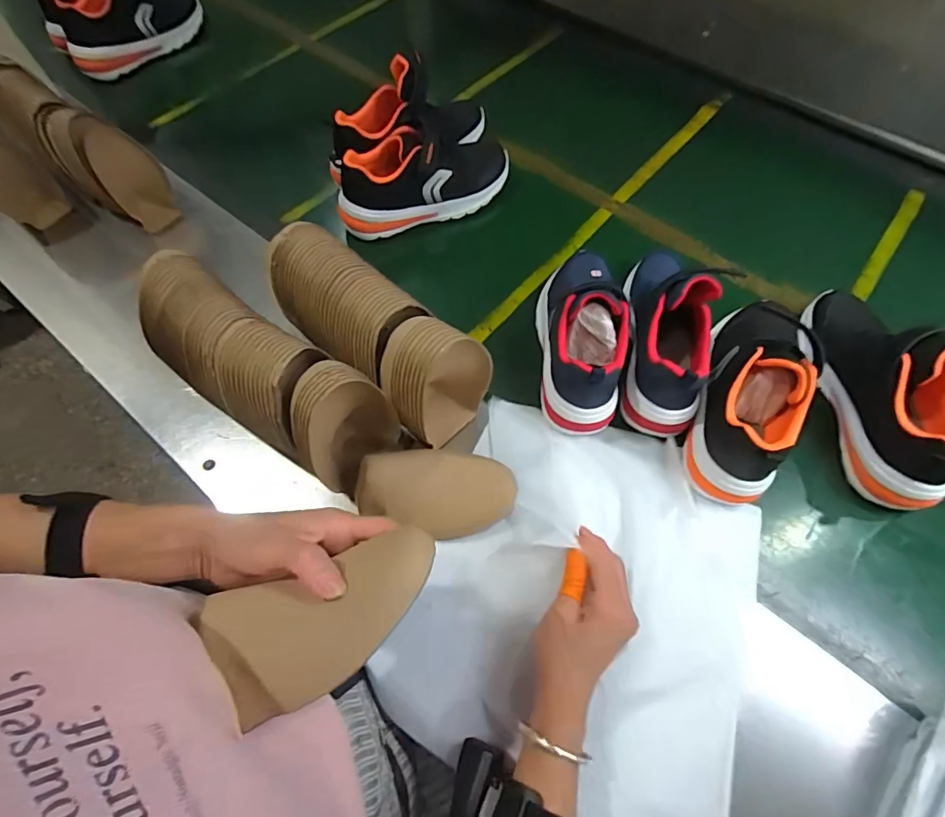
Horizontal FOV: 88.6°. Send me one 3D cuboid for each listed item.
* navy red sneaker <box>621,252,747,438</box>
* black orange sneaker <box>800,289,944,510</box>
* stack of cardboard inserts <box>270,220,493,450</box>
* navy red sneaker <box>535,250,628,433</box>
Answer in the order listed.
[{"bbox_3d":[0.222,-0.098,0.541,0.076,0.113,0.229,11,65,6],"label":"navy red sneaker"},{"bbox_3d":[0.438,-0.031,0.510,0.083,0.127,0.248,-6,64,-2],"label":"black orange sneaker"},{"bbox_3d":[-0.101,-0.054,0.492,0.225,0.174,0.091,33,69,15],"label":"stack of cardboard inserts"},{"bbox_3d":[0.121,-0.095,0.548,0.080,0.105,0.229,2,64,2],"label":"navy red sneaker"}]

